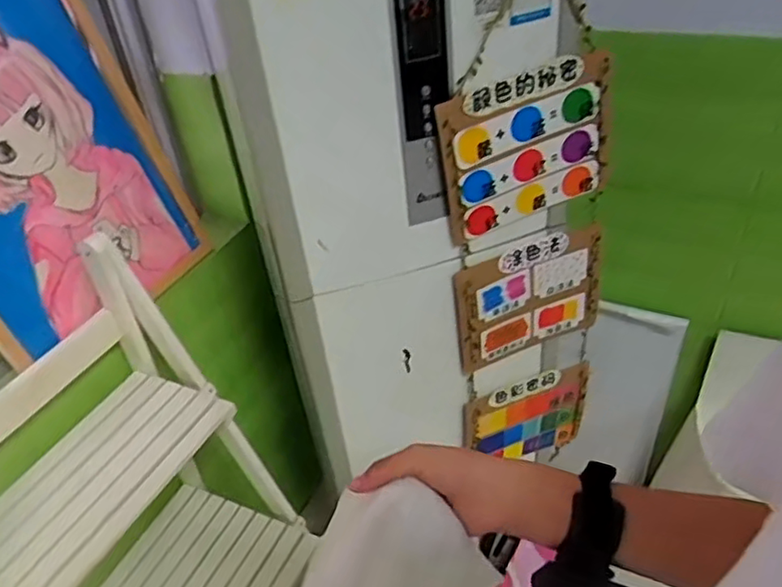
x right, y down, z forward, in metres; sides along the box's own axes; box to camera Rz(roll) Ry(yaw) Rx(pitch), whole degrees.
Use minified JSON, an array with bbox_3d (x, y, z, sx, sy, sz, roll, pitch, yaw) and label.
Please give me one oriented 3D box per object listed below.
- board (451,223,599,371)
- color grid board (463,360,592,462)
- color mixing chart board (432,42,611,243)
[{"bbox_3d":[0.272,0.013,1.237,0.339,0.245,0.016,-19,36,-22],"label":"board"},{"bbox_3d":[0.303,0.294,1.440,0.332,0.275,0.021,-16,39,-22],"label":"color grid board"},{"bbox_3d":[0.229,-0.240,1.065,0.353,0.256,0.023,-23,39,-22],"label":"color mixing chart board"}]

